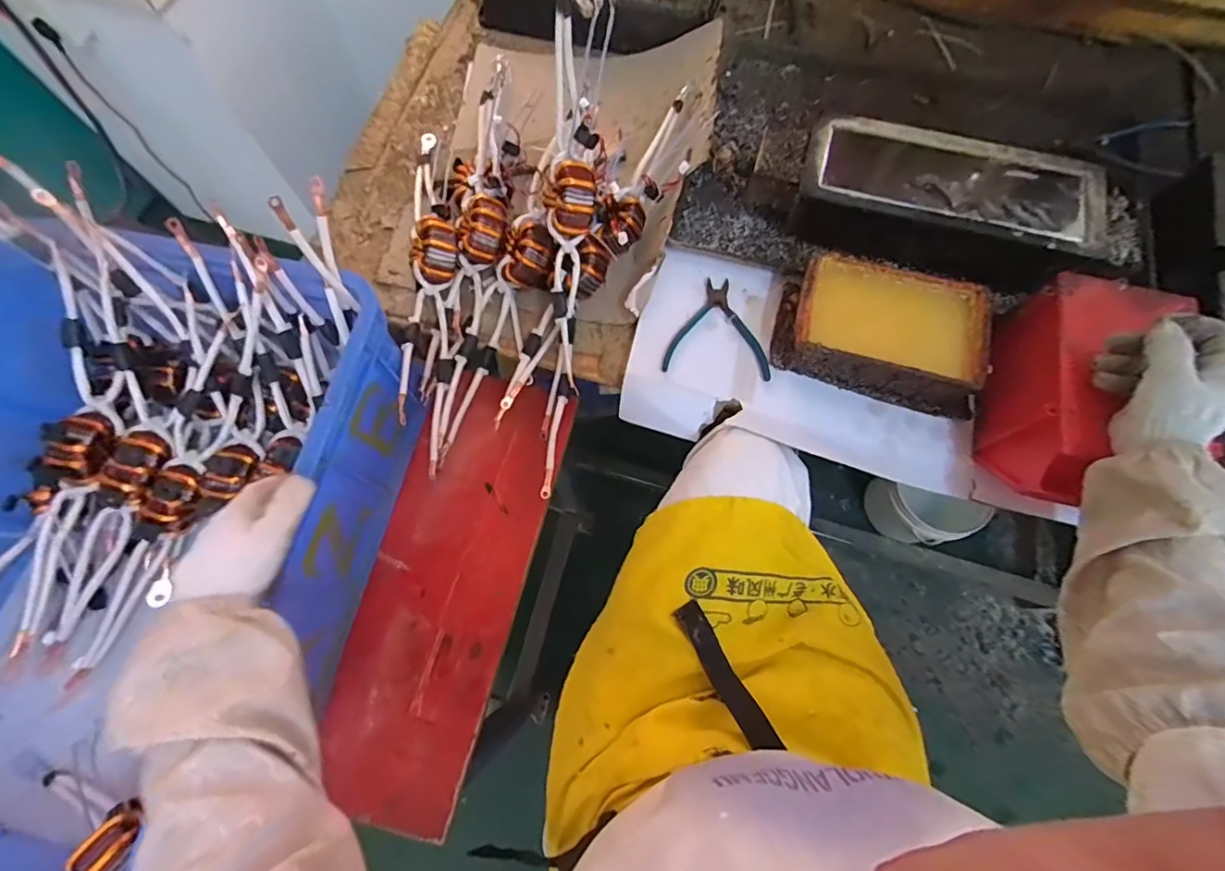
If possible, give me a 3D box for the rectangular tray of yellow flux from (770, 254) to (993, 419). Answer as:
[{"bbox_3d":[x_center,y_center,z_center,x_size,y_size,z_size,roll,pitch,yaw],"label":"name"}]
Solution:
[{"bbox_3d":[0.311,-0.121,0.601,0.219,0.065,0.130,15,71,6],"label":"rectangular tray of yellow flux"}]

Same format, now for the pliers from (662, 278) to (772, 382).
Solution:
[{"bbox_3d":[0.132,-0.134,0.642,0.126,0.007,0.133,7,71,3],"label":"pliers"}]

